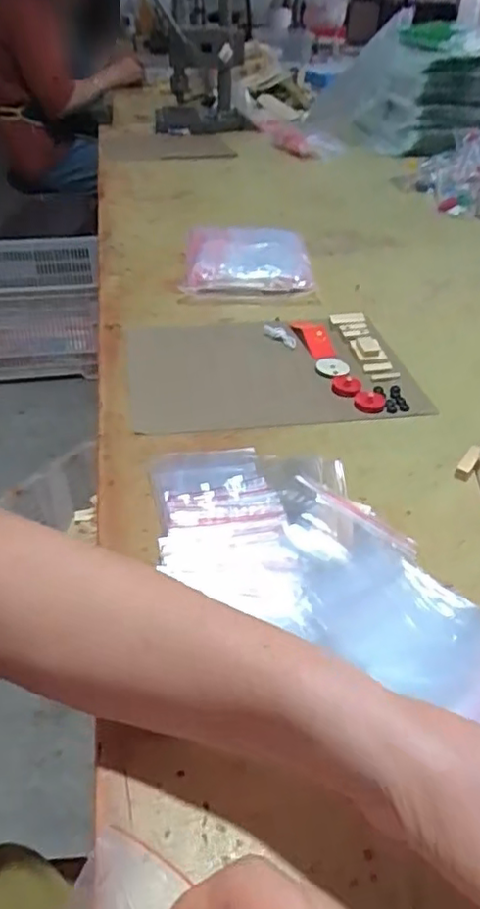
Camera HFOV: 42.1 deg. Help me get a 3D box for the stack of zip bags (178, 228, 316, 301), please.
[{"bbox_3d":[0.011,-0.273,0.883,0.177,0.044,0.186,1,37,0],"label":"stack of zip bags"}]

